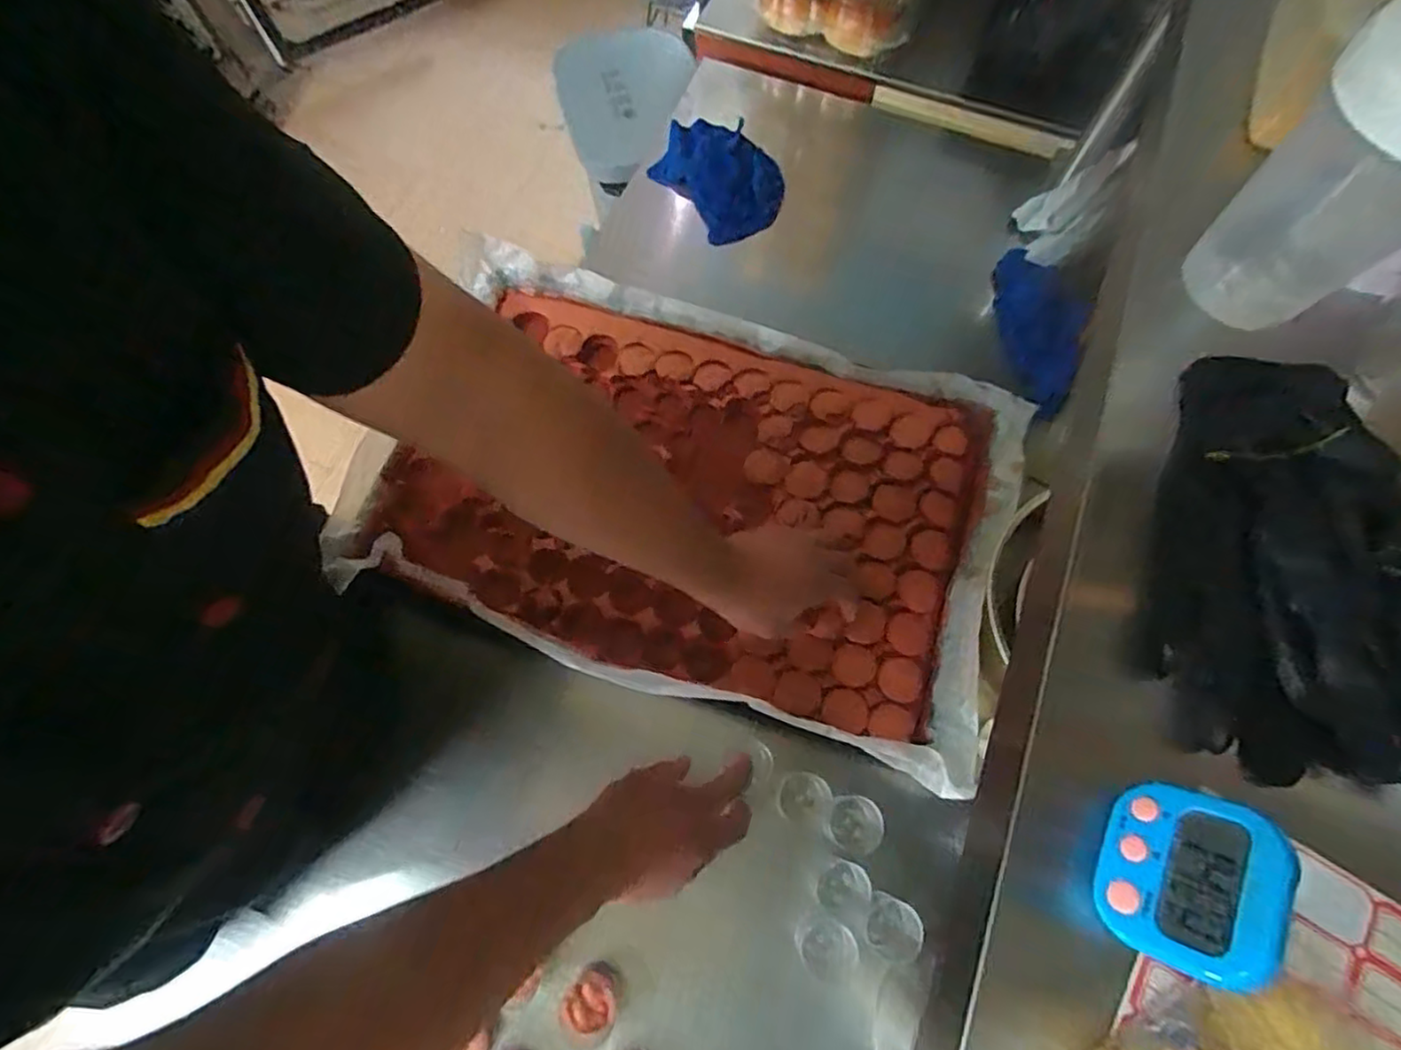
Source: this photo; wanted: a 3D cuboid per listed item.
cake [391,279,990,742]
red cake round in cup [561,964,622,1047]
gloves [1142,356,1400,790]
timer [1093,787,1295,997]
[{"bbox_3d":[-0.014,-0.036,0.673,0.556,0.031,0.368,18,71,6],"label":"cake"},{"bbox_3d":[-0.089,0.393,0.536,0.042,0.024,0.052,22,71,8],"label":"red cake round in cup"},{"bbox_3d":[0.310,0.016,0.339,0.112,0.047,0.227,16,71,6],"label":"gloves"},{"bbox_3d":[0.199,0.144,0.266,0.060,0.014,0.067,7,63,49],"label":"timer"}]

